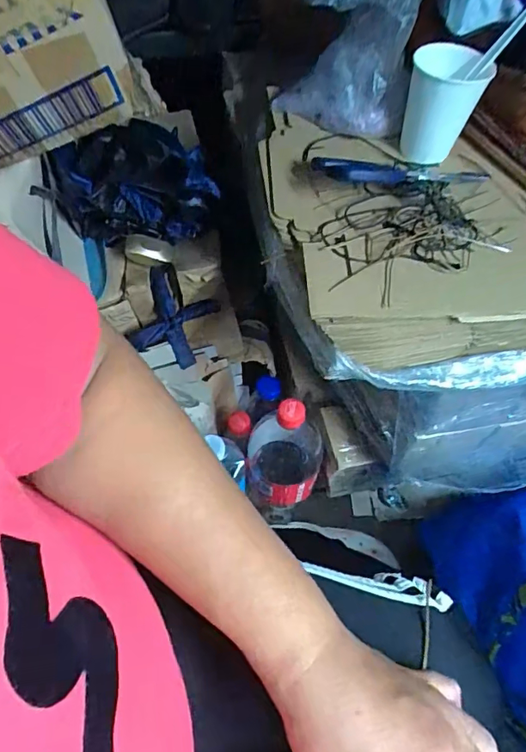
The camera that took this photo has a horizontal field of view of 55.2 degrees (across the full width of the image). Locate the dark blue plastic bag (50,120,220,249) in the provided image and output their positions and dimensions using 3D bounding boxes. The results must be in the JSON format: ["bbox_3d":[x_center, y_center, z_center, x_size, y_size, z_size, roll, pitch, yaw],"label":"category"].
[{"bbox_3d":[-0.133,-0.199,0.540,0.161,0.120,0.037,-8,56,-5],"label":"dark blue plastic bag"}]

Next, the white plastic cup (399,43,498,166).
[{"bbox_3d":[0.170,-0.256,0.481,0.067,0.084,0.071,0,55,0],"label":"white plastic cup"}]

